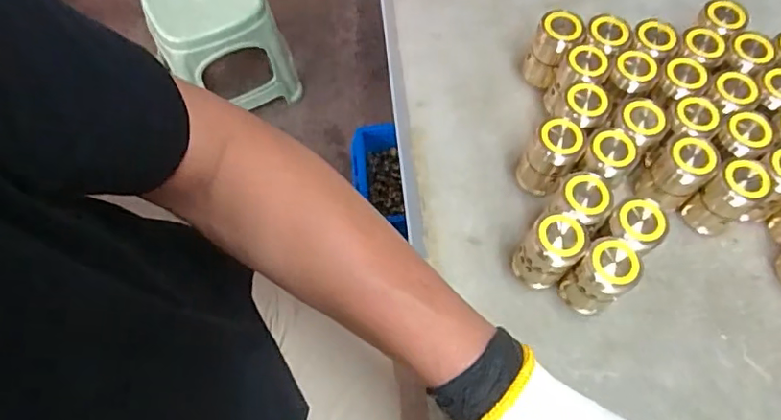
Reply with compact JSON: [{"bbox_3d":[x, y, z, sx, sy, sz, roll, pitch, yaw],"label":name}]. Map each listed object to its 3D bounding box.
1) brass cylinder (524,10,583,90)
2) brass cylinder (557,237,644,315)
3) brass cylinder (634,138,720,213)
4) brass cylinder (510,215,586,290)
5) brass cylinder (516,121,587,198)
[{"bbox_3d":[0.142,-0.142,0.488,0.034,0.062,0.031,23,66,9],"label":"brass cylinder"},{"bbox_3d":[0.150,0.049,0.394,0.035,0.062,0.034,1,64,-1],"label":"brass cylinder"},{"bbox_3d":[0.224,-0.026,0.435,0.036,0.064,0.039,1,64,-1],"label":"brass cylinder"},{"bbox_3d":[0.114,0.032,0.402,0.036,0.063,0.038,1,64,-1],"label":"brass cylinder"},{"bbox_3d":[0.126,-0.041,0.440,0.037,0.065,0.035,1,64,-1],"label":"brass cylinder"}]

